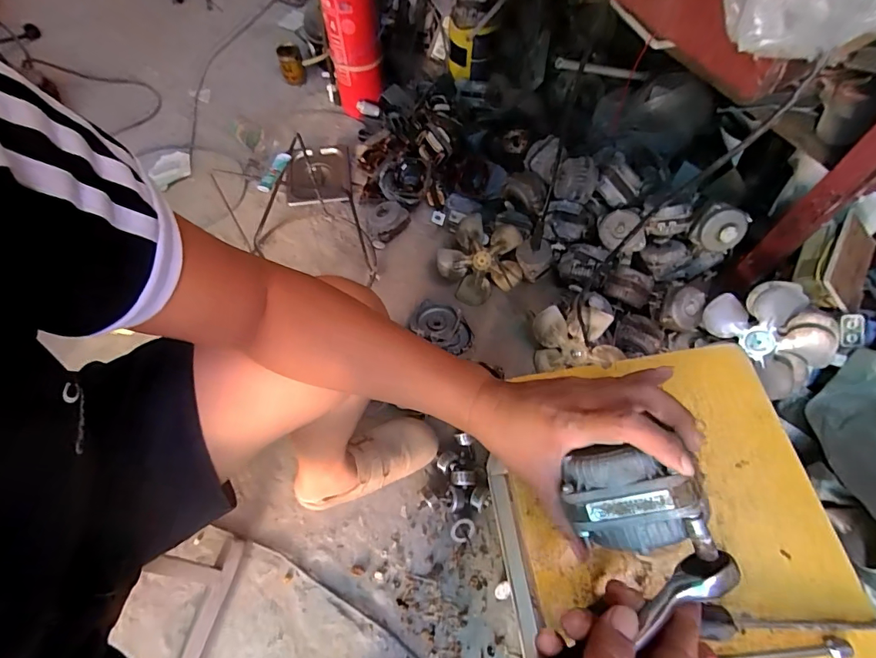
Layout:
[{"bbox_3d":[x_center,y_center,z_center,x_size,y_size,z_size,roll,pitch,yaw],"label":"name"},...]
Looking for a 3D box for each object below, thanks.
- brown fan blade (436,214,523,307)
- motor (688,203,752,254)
[{"bbox_3d":[0.094,-0.149,0.939,0.176,0.034,0.173,-24,108,4],"label":"brown fan blade"},{"bbox_3d":[0.526,-0.195,0.829,0.084,0.086,0.063,27,37,12],"label":"motor"}]

